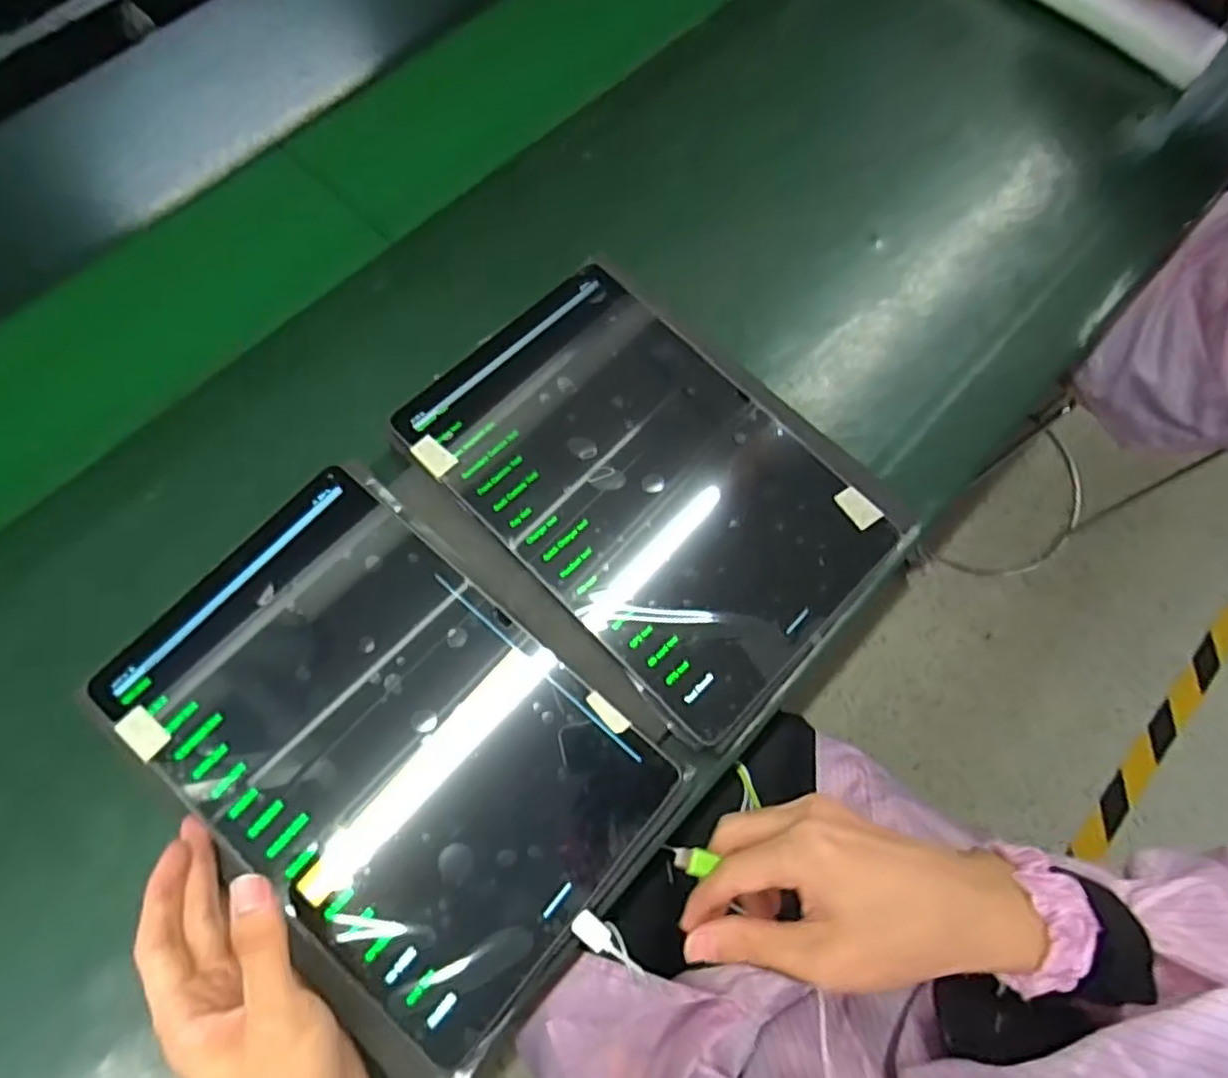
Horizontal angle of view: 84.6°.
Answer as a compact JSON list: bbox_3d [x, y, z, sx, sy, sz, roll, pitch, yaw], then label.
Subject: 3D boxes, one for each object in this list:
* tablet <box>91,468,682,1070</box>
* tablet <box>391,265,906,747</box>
[{"bbox_3d":[-0.113,0.097,0.335,0.249,0.007,0.161,40,75,10],"label":"tablet"},{"bbox_3d":[0.020,-0.035,0.382,0.163,0.009,0.253,-42,78,-14],"label":"tablet"}]

